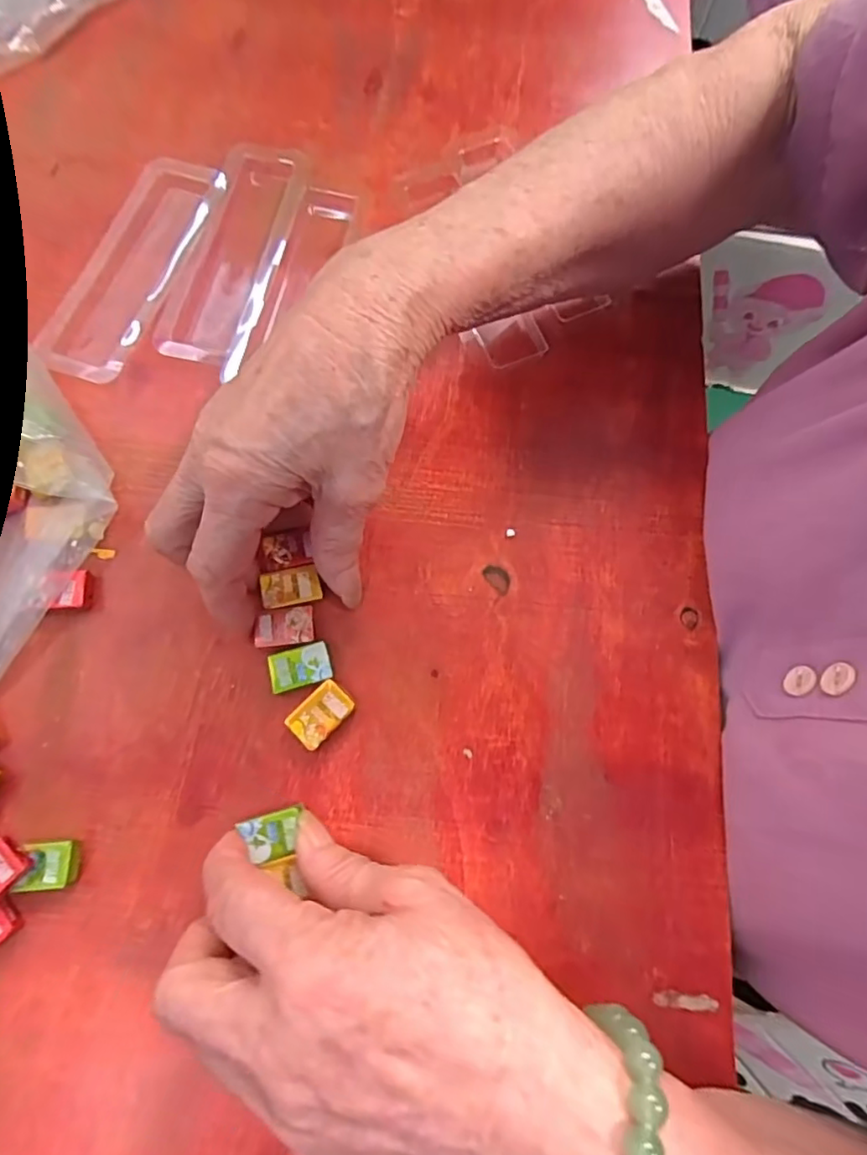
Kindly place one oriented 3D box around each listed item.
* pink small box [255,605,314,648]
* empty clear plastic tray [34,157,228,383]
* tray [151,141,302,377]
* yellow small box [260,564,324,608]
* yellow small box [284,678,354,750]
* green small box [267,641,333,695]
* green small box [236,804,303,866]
[{"bbox_3d":[-0.064,0.021,0.249,0.025,0.004,0.016,-6,75,-4],"label":"pink small box"},{"bbox_3d":[-0.153,-0.160,0.301,0.050,0.009,0.133,20,75,4],"label":"empty clear plastic tray"},{"bbox_3d":[-0.103,-0.171,0.306,0.049,0.007,0.137,13,74,2],"label":"tray"},{"bbox_3d":[-0.063,0.003,0.254,0.026,0.004,0.016,-11,75,-5],"label":"yellow small box"},{"bbox_3d":[-0.047,0.057,0.244,0.017,0.008,0.026,42,77,9],"label":"yellow small box"},{"bbox_3d":[-0.057,0.038,0.248,0.025,0.006,0.016,-15,75,-6],"label":"green small box"},{"bbox_3d":[-0.062,0.101,0.228,0.024,0.006,0.017,-17,76,-7],"label":"green small box"}]

